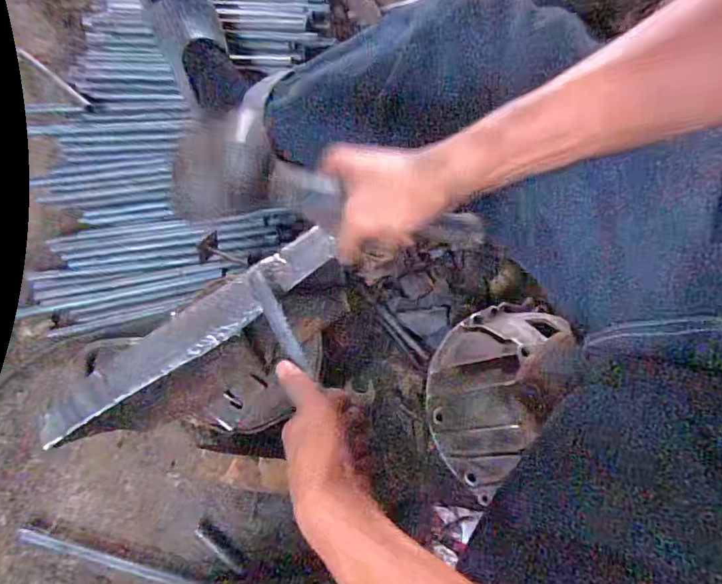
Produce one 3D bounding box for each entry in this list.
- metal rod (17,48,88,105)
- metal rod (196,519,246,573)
[{"bbox_3d":[-0.550,-0.387,0.868,0.011,0.011,0.294,-43,58,-16],"label":"metal rod"},{"bbox_3d":[-0.192,0.346,0.667,0.086,0.022,0.022,35,72,11],"label":"metal rod"}]

